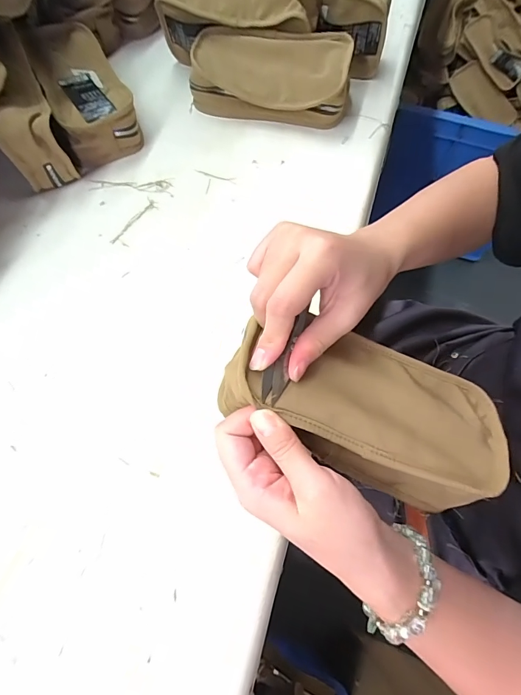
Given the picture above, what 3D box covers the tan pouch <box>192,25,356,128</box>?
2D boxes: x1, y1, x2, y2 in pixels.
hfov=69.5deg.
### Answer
[{"bbox_3d":[0.012,-0.326,0.450,0.186,0.065,0.079,13,67,6],"label":"tan pouch"}]

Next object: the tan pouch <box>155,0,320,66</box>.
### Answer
[{"bbox_3d":[-0.028,-0.402,0.459,0.194,0.088,0.056,18,68,8],"label":"tan pouch"}]

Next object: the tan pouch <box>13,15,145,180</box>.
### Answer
[{"bbox_3d":[-0.214,-0.311,0.453,0.084,0.054,0.195,-25,69,-10],"label":"tan pouch"}]

